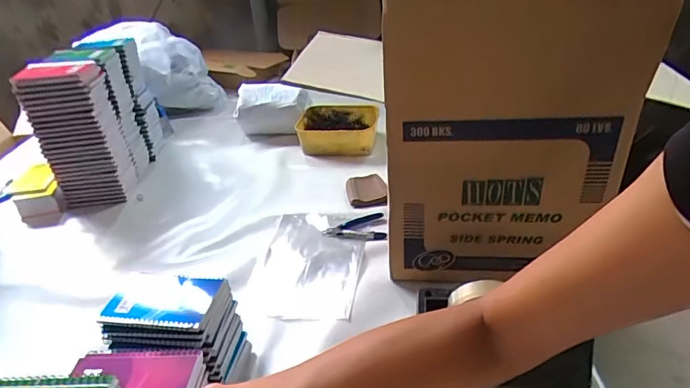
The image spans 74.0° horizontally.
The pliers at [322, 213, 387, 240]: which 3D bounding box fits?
[{"bbox_3d":[0.018,0.059,0.853,0.115,0.013,0.076,-1,31,8],"label":"pliers"}]

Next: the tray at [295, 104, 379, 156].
[{"bbox_3d":[-0.017,-0.166,1.158,0.199,0.067,0.181,-4,31,3],"label":"tray"}]

